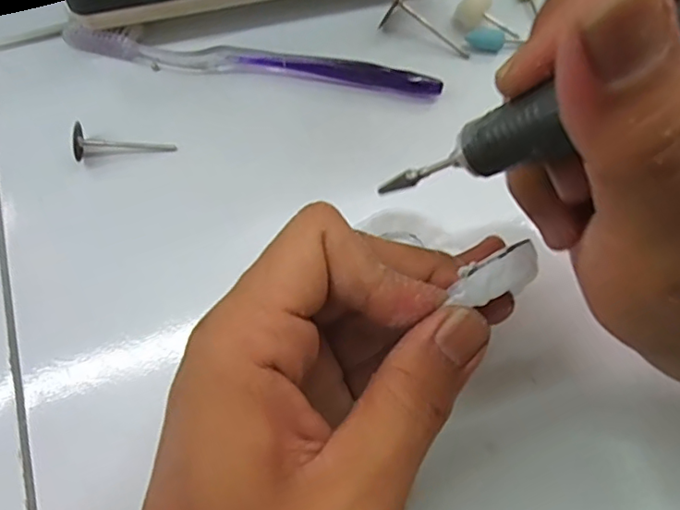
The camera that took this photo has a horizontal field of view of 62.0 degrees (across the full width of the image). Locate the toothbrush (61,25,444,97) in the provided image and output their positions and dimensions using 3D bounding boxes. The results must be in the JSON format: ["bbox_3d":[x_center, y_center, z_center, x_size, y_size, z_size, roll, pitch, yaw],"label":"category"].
[{"bbox_3d":[-0.044,-0.095,0.277,0.185,0.007,0.013,9,69,4],"label":"toothbrush"}]

